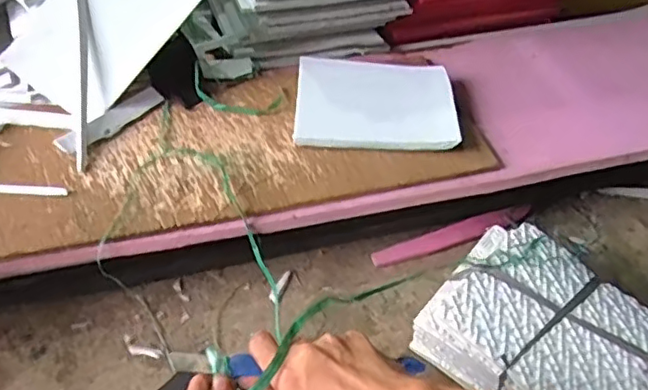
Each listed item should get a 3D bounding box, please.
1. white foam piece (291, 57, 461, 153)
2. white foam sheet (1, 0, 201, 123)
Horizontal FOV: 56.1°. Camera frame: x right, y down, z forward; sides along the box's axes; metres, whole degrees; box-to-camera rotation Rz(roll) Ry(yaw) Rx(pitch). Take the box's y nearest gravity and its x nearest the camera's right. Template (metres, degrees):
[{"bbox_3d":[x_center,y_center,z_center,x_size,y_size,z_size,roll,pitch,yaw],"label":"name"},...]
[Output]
[{"bbox_3d":[0.063,-0.118,0.749,0.188,0.024,0.157,5,50,-1],"label":"white foam piece"},{"bbox_3d":[-0.262,-0.199,0.714,0.144,0.011,0.209,38,91,2],"label":"white foam sheet"}]

